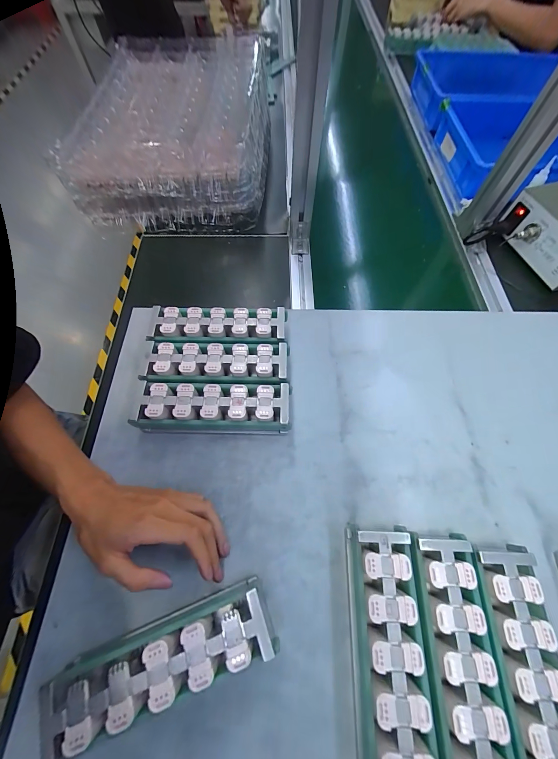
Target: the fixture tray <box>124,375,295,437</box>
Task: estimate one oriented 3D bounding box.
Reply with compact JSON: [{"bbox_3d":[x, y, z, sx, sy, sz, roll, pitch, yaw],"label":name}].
[{"bbox_3d":[-0.082,0.036,0.350,0.186,0.046,0.059,2,65,0],"label":"fixture tray"}]

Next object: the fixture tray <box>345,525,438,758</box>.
[{"bbox_3d":[0.102,0.246,0.255,0.070,0.047,0.190,3,65,0],"label":"fixture tray"}]

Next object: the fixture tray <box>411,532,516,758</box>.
[{"bbox_3d":[0.161,0.253,0.252,0.065,0.045,0.192,3,65,1],"label":"fixture tray"}]

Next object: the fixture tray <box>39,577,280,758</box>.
[{"bbox_3d":[-0.102,0.253,0.248,0.189,0.046,0.053,-18,67,-9],"label":"fixture tray"}]

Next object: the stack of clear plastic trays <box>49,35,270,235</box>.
[{"bbox_3d":[-0.211,-0.559,0.601,0.360,0.125,0.520,3,65,1],"label":"stack of clear plastic trays"}]

